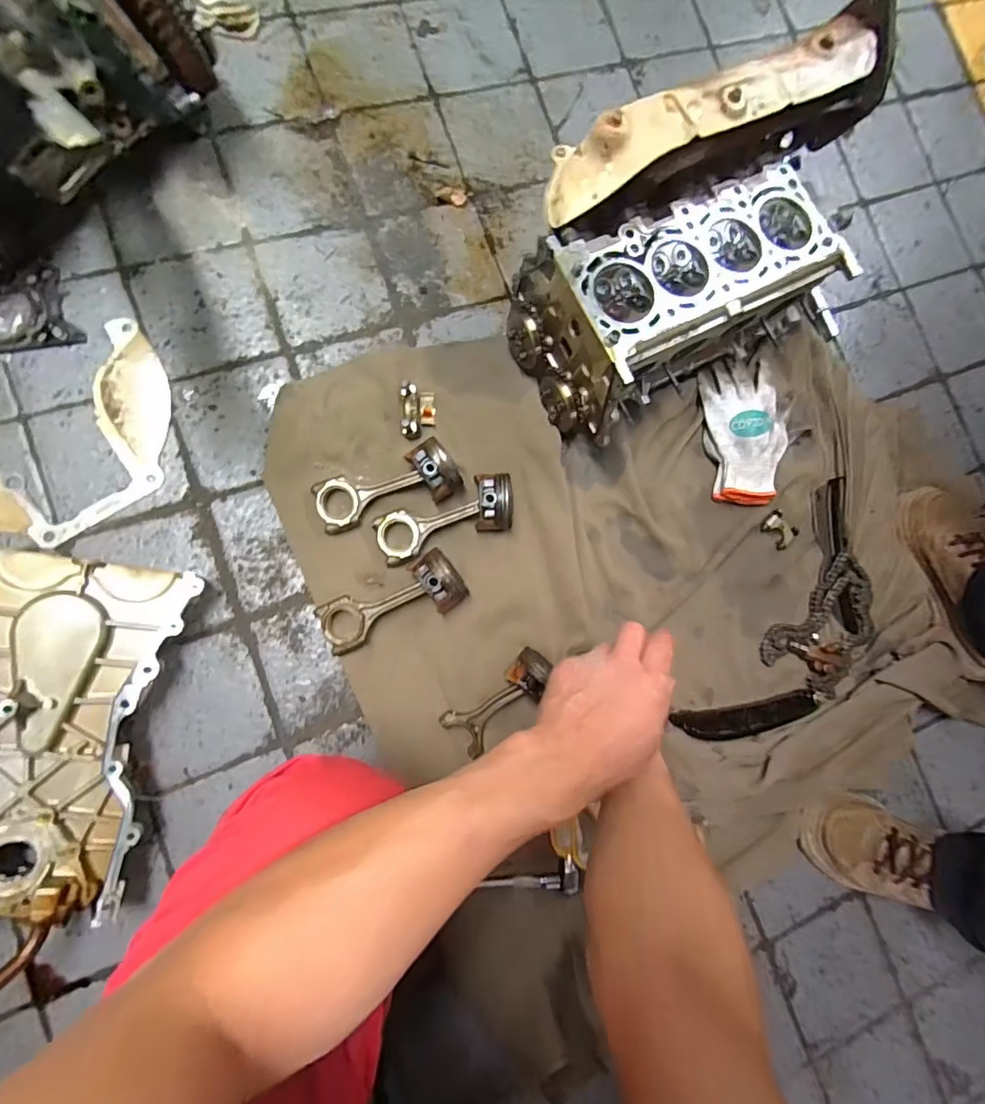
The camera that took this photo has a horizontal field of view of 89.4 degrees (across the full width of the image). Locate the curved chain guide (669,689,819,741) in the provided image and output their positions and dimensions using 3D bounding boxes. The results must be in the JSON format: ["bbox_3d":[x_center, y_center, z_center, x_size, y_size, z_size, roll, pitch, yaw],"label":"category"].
[{"bbox_3d":[0.349,0.227,0.683,0.197,0.029,0.043,-7,87,-8],"label":"curved chain guide"}]

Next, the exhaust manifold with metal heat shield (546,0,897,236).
[{"bbox_3d":[0.244,-0.470,0.546,0.413,0.089,0.105,-27,90,-9],"label":"exhaust manifold with metal heat shield"}]

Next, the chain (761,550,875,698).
[{"bbox_3d":[0.472,0.110,0.698,0.110,0.030,0.180,44,82,-3],"label":"chain"}]

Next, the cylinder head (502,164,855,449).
[{"bbox_3d":[0.228,-0.301,0.631,0.377,0.164,0.209,-22,88,-8],"label":"cylinder head"}]

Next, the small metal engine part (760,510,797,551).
[{"bbox_3d":[0.416,-0.034,0.717,0.044,0.011,0.053,-42,92,-8],"label":"small metal engine part"}]

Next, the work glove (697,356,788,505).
[{"bbox_3d":[0.364,-0.171,0.701,0.120,0.033,0.204,-9,87,-8],"label":"work glove"}]

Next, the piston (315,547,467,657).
[{"bbox_3d":[-0.119,0.062,0.600,0.178,0.062,0.075,-27,91,-12],"label":"piston"}]

